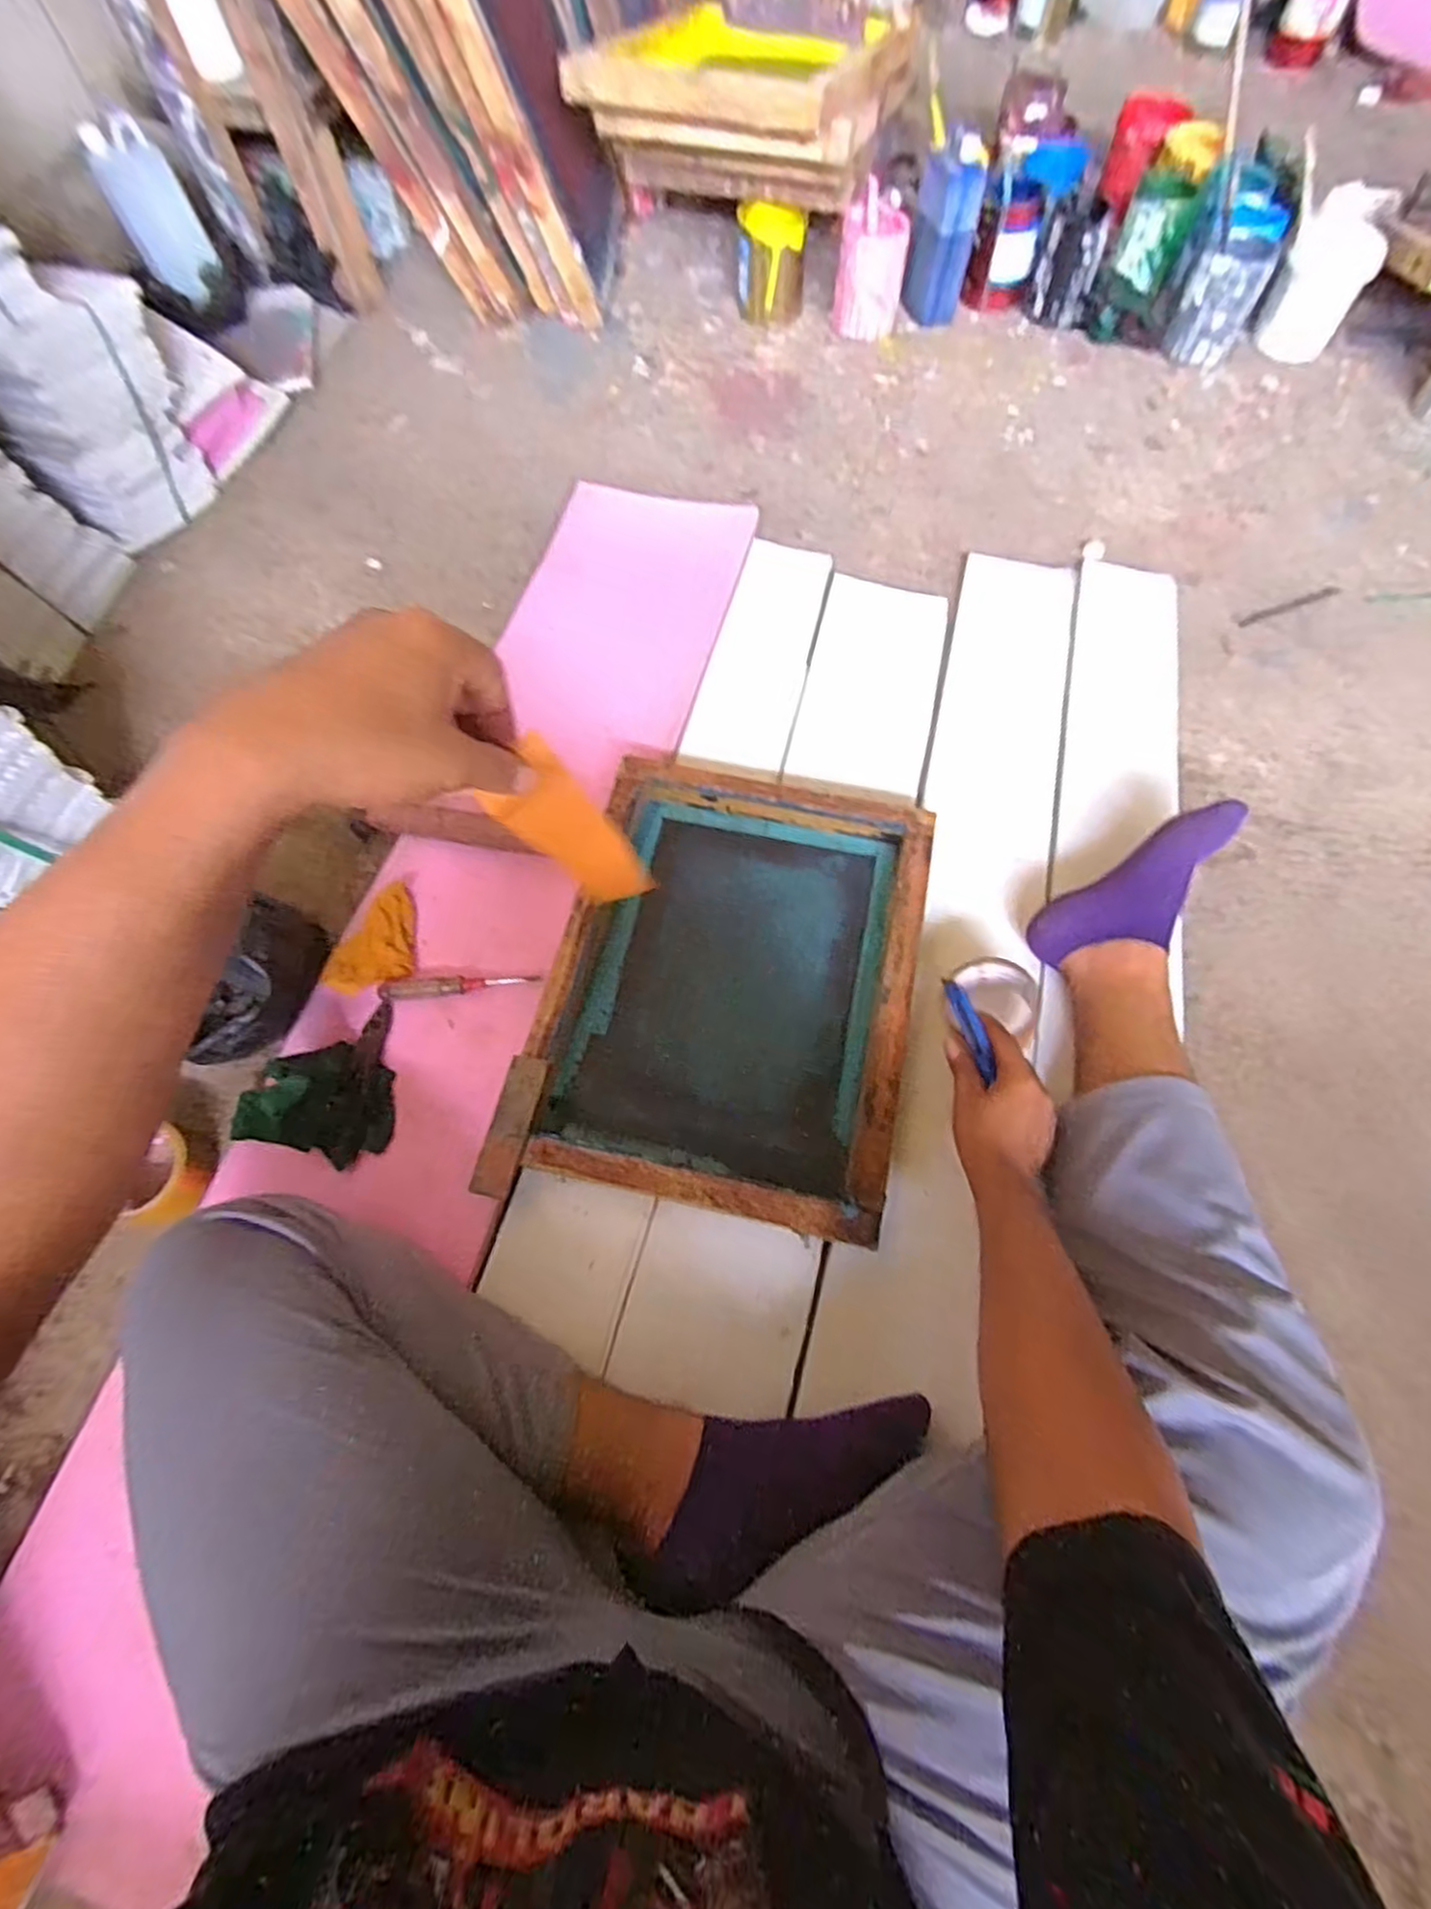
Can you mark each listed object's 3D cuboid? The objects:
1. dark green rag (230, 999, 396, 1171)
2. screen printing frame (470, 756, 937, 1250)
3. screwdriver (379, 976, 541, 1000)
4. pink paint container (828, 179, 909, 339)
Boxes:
[{"bbox_3d":[-0.402,0.139,0.731,0.147,0.027,0.150,-13,67,-4],"label":"dark green rag"},{"bbox_3d":[0.016,0.024,0.763,0.365,0.044,0.477,11,68,6],"label":"screen printing frame"},{"bbox_3d":[-0.272,0.033,0.771,0.170,0.018,0.019,-5,67,-1],"label":"screwdriver"},{"bbox_3d":[0.249,-1.098,1.158,0.103,0.157,0.088,6,67,4],"label":"pink paint container"}]

